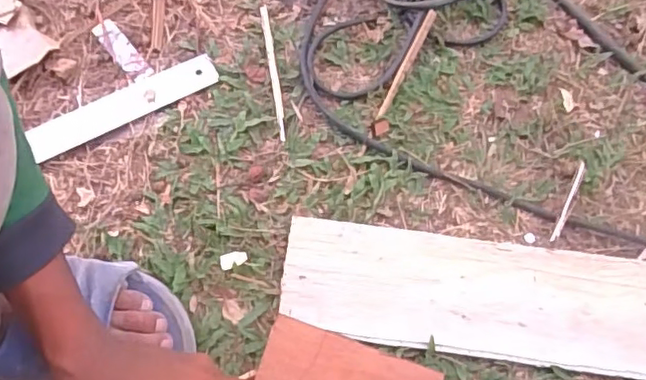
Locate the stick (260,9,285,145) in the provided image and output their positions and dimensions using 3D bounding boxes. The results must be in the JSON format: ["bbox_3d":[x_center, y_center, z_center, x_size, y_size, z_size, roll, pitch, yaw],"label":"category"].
[{"bbox_3d":[-0.050,-0.121,0.585,0.008,0.006,0.153,-10,70,-2],"label":"stick"}]

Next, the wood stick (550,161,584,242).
[{"bbox_3d":[0.225,0.010,0.528,0.006,0.004,0.083,25,72,10],"label":"wood stick"}]

